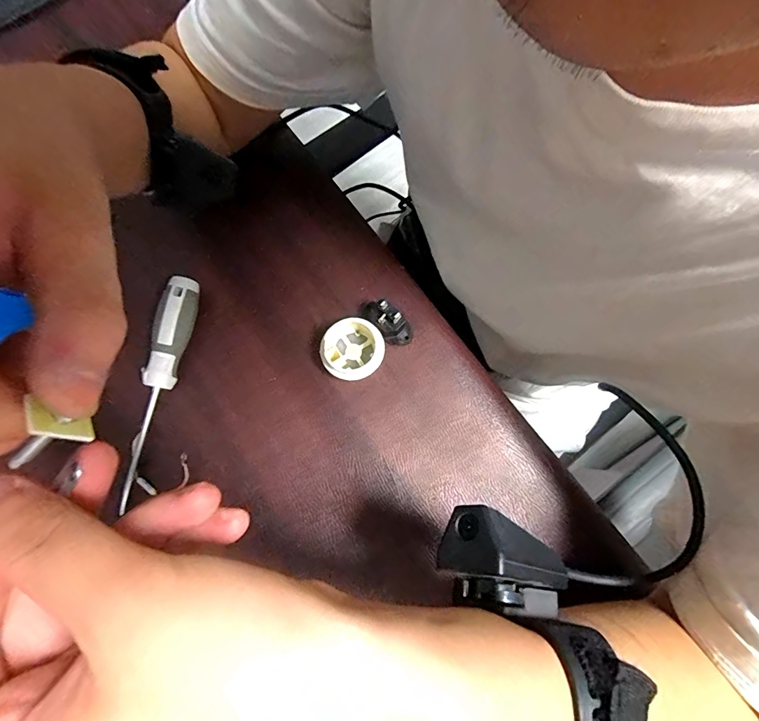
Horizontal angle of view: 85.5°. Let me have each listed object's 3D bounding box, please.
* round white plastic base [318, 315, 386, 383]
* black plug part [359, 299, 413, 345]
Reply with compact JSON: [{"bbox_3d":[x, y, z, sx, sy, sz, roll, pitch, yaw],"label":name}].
[{"bbox_3d":[-0.022,-0.009,0.319,0.051,0.018,0.047,0,76,1],"label":"round white plastic base"},{"bbox_3d":[0.004,-0.032,0.316,0.018,0.027,0.048,-43,79,-9],"label":"black plug part"}]

